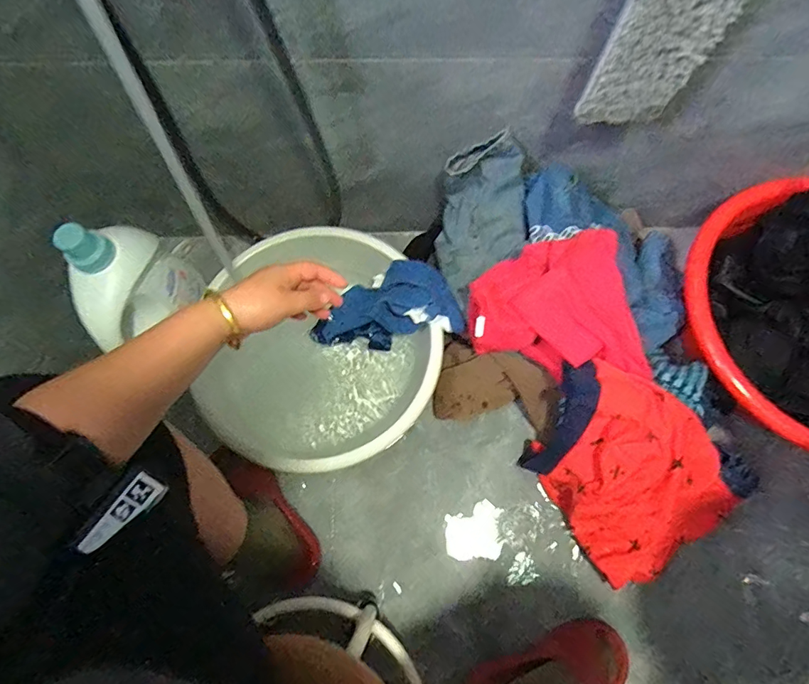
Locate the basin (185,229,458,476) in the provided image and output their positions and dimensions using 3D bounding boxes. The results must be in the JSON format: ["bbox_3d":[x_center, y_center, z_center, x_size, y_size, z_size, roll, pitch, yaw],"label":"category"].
[{"bbox_3d":[-0.131,0.013,0.743,0.338,0.138,0.371,0,72,0],"label":"basin"}]

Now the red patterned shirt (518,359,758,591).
[{"bbox_3d":[0.322,0.207,0.665,0.302,0.197,0.227,37,76,11],"label":"red patterned shirt"}]

